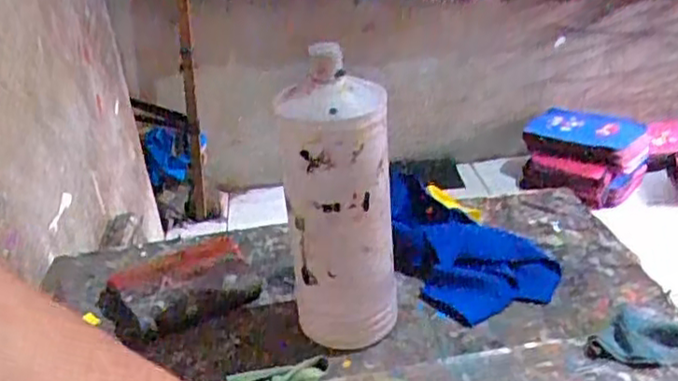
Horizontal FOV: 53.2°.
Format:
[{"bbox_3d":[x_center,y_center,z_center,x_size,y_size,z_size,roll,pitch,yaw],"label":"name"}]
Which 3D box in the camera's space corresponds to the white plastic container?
[{"bbox_3d":[0.002,0.015,0.519,0.080,0.220,0.074,-5,28,-1],"label":"white plastic container"}]

